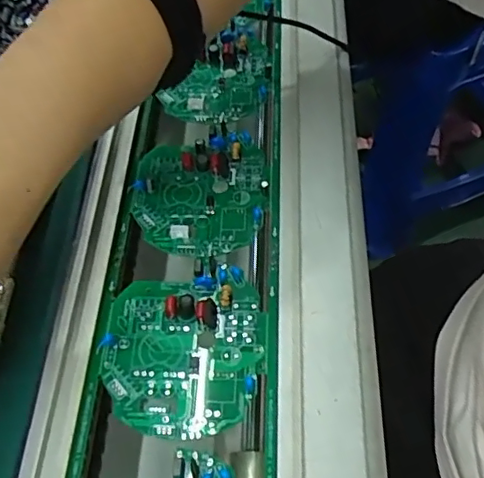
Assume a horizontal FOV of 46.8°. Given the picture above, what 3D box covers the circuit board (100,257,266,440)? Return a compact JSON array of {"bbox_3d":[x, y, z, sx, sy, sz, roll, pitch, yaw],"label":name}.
[{"bbox_3d":[-0.031,0.054,0.290,0.081,0.011,0.090,-1,57,2],"label":"circuit board"}]

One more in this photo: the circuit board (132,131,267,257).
[{"bbox_3d":[-0.026,-0.031,0.345,0.078,0.013,0.087,1,57,4],"label":"circuit board"}]

